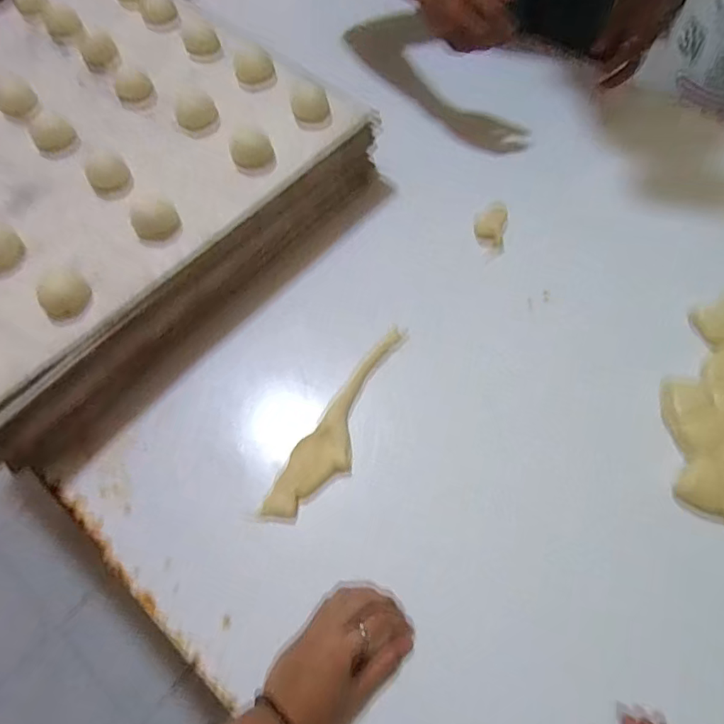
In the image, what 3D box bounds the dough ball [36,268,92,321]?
[{"bbox_3d":[-0.297,-0.070,0.520,0.047,0.026,0.041,-41,68,-17],"label":"dough ball"}]

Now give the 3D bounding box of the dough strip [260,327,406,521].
[{"bbox_3d":[-0.015,0.066,0.584,0.054,0.017,0.256,30,68,16],"label":"dough strip"}]

